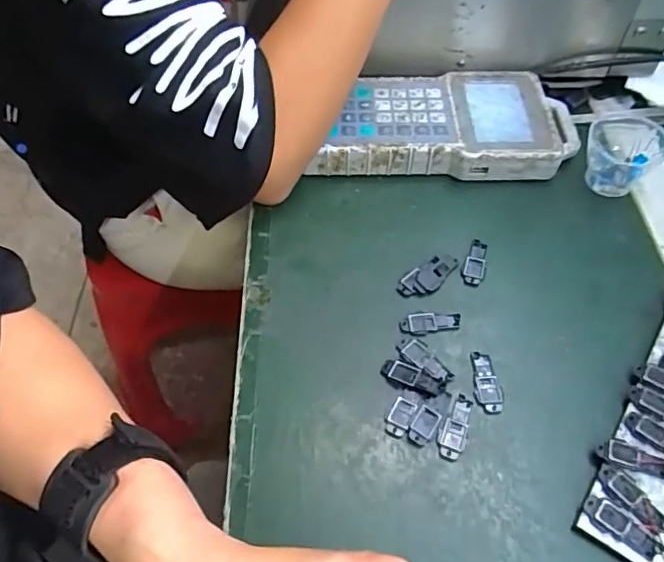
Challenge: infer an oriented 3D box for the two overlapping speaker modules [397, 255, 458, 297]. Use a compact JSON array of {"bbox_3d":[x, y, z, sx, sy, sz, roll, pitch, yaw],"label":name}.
[{"bbox_3d":[0.069,-0.003,0.392,0.048,0.004,0.021,-29,59,-18],"label":"two overlapping speaker modules"}]

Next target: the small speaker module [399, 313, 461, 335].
[{"bbox_3d":[0.066,0.027,0.371,0.040,0.004,0.016,-1,54,1],"label":"small speaker module"}]

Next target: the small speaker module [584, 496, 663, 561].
[{"bbox_3d":[0.152,0.129,0.293,0.040,0.005,0.015,33,62,22],"label":"small speaker module"}]

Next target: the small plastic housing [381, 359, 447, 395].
[{"bbox_3d":[0.051,0.060,0.348,0.040,0.004,0.014,22,58,16],"label":"small plastic housing"}]

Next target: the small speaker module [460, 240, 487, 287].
[{"bbox_3d":[0.103,-0.014,0.403,0.016,0.004,0.040,16,56,12],"label":"small speaker module"}]

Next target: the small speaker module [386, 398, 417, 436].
[{"bbox_3d":[0.041,0.081,0.333,0.013,0.004,0.023,23,58,17],"label":"small speaker module"}]

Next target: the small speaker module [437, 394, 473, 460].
[{"bbox_3d":[0.074,0.086,0.330,0.016,0.004,0.039,23,58,17],"label":"small speaker module"}]

